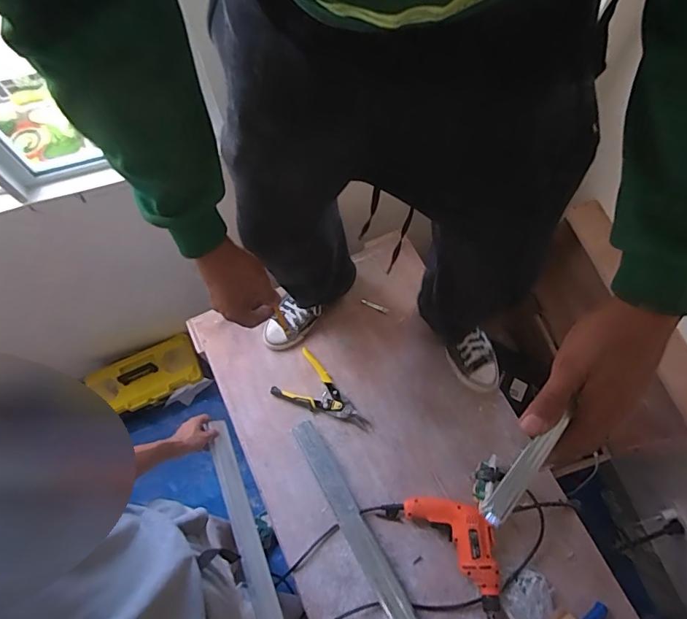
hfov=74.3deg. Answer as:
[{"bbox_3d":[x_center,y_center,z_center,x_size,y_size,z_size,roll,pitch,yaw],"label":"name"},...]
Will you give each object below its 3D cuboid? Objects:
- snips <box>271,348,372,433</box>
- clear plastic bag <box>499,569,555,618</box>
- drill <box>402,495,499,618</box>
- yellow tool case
[{"bbox_3d":[-0.047,0.222,1.086,0.239,0.034,0.128,39,72,18],"label":"snips"},{"bbox_3d":[0.368,0.581,0.907,0.113,0.026,0.082,-34,68,-13],"label":"clear plastic bag"},{"bbox_3d":[0.254,0.478,0.949,0.128,0.058,0.259,-39,71,-14],"label":"drill"},{"bbox_3d":[-0.723,0.234,1.636,0.372,0.091,0.198,-25,70,-9],"label":"yellow tool case"}]

